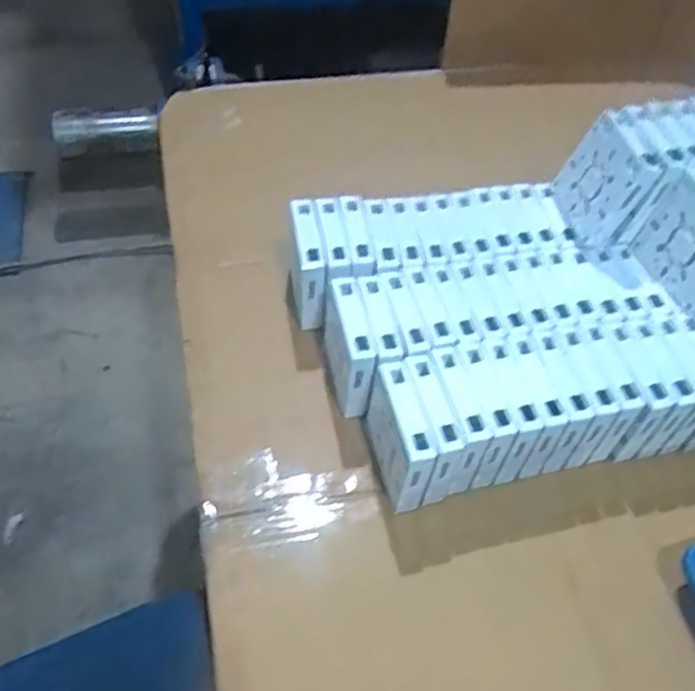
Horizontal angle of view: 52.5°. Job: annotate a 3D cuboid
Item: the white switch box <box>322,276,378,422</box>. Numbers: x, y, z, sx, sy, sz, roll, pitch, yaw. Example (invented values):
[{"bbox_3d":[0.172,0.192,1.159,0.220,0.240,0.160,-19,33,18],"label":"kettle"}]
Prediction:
[{"bbox_3d":[0.000,0.001,0.596,0.026,0.076,0.099,-7,53,-10],"label":"white switch box"}]

